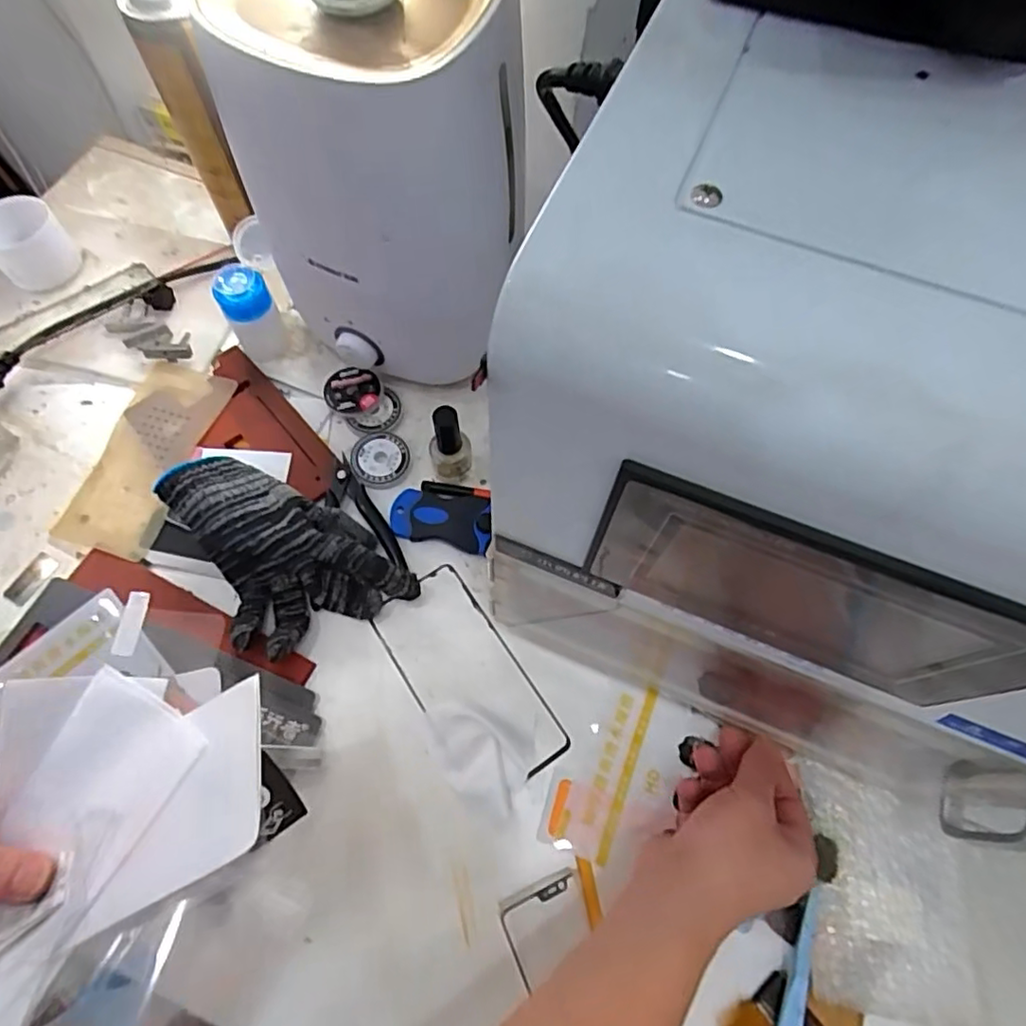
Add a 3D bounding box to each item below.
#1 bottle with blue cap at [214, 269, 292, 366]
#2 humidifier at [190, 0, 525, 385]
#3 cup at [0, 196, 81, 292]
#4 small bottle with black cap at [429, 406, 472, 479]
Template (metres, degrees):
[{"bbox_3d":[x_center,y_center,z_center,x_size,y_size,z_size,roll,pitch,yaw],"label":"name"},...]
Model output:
[{"bbox_3d":[-0.221,-0.169,0.517,0.043,0.071,0.043,-27,70,-13],"label":"bottle with blue cap"},{"bbox_3d":[-0.094,-0.226,0.432,0.172,0.274,0.160,-22,69,-11],"label":"humidifier"},{"bbox_3d":[-0.427,-0.235,0.544,0.064,0.059,0.057,-42,74,-18],"label":"cup"},{"bbox_3d":[-0.047,-0.050,0.466,0.030,0.074,0.024,-9,67,-6],"label":"small bottle with black cap"}]

